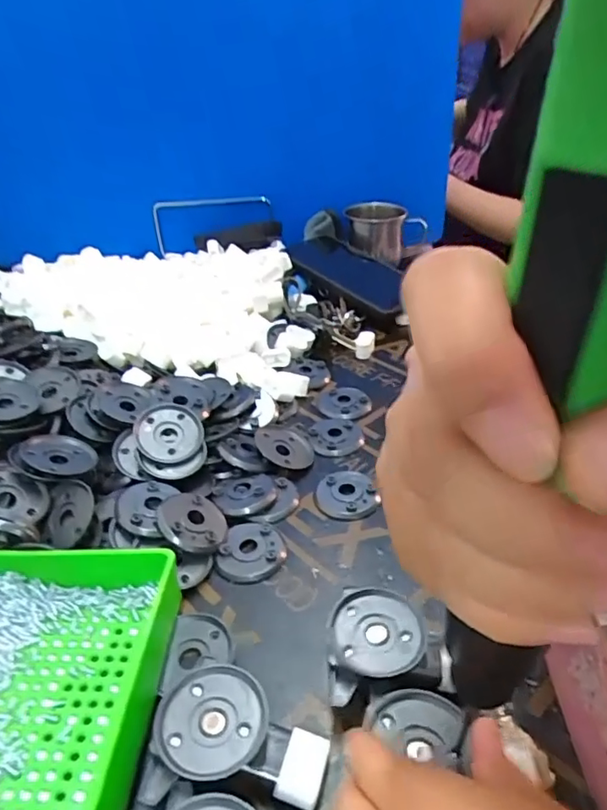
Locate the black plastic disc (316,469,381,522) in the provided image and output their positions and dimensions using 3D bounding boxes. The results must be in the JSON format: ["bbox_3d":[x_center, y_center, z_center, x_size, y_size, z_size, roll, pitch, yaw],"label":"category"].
[{"bbox_3d":[0.027,0.057,0.352,0.039,0.005,0.040,-3,35,0],"label":"black plastic disc"}]

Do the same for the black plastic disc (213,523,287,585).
[{"bbox_3d":[-0.029,0.084,0.316,0.038,0.005,0.042,9,36,17],"label":"black plastic disc"}]

